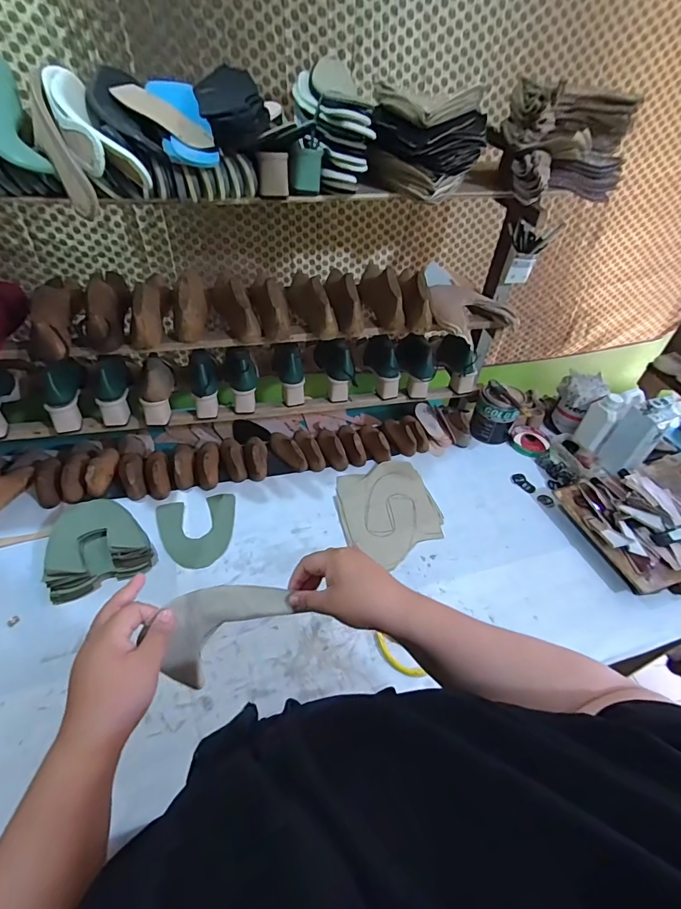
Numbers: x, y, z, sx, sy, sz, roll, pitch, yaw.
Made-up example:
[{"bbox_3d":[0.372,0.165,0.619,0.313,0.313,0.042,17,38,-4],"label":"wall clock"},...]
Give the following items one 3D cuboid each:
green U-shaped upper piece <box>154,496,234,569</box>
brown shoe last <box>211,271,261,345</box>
[{"bbox_3d":[-0.293,0.157,0.859,0.154,0.007,0.163,-8,47,-14],"label":"green U-shaped upper piece"},{"bbox_3d":[-0.231,-0.334,0.864,0.064,0.089,0.251,-15,49,-20],"label":"brown shoe last"}]

